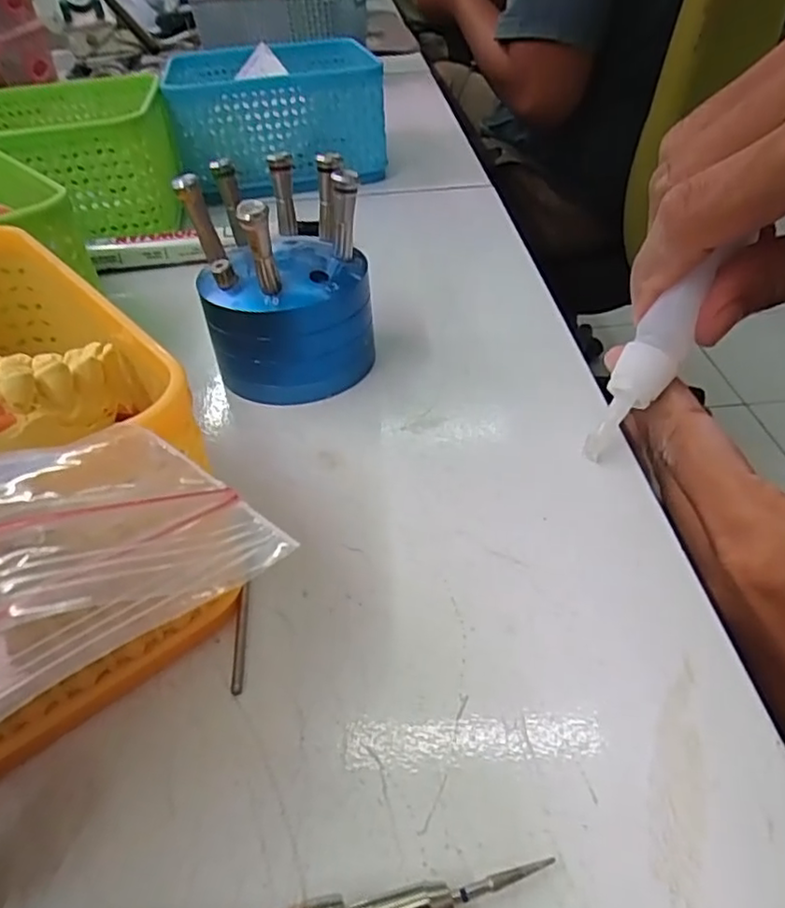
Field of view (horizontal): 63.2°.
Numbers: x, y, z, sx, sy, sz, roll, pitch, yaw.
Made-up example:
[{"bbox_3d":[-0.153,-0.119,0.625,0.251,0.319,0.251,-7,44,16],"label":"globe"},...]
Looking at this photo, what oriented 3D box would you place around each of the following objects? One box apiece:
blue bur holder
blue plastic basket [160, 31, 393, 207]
[{"bbox_3d":[-0.037,-0.060,0.222,0.057,0.069,0.051,-12,40,-9],"label":"blue bur holder"},{"bbox_3d":[-0.076,-0.231,0.425,0.126,0.064,0.137,-9,40,-5],"label":"blue plastic basket"}]

